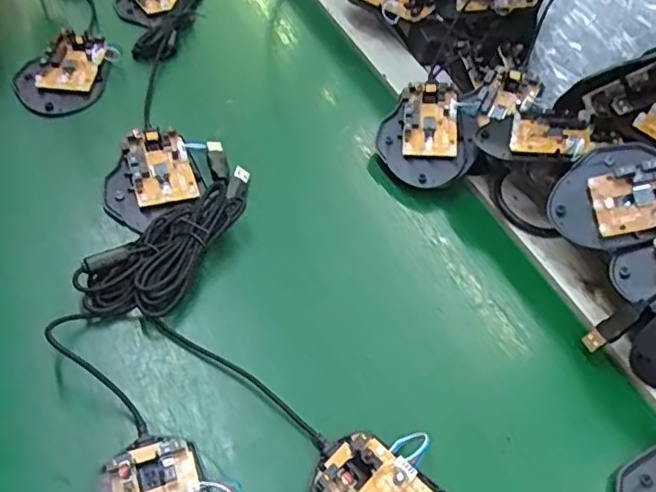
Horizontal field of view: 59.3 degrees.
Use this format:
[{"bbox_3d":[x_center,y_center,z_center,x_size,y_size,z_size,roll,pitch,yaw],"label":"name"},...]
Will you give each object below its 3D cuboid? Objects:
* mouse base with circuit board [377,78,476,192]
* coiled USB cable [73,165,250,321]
[{"bbox_3d":[0.083,-0.095,0.485,0.079,0.017,0.096,0,69,5],"label":"mouse base with circuit board"},{"bbox_3d":[-0.099,-0.007,0.397,0.055,0.024,0.151,29,53,16],"label":"coiled USB cable"}]

